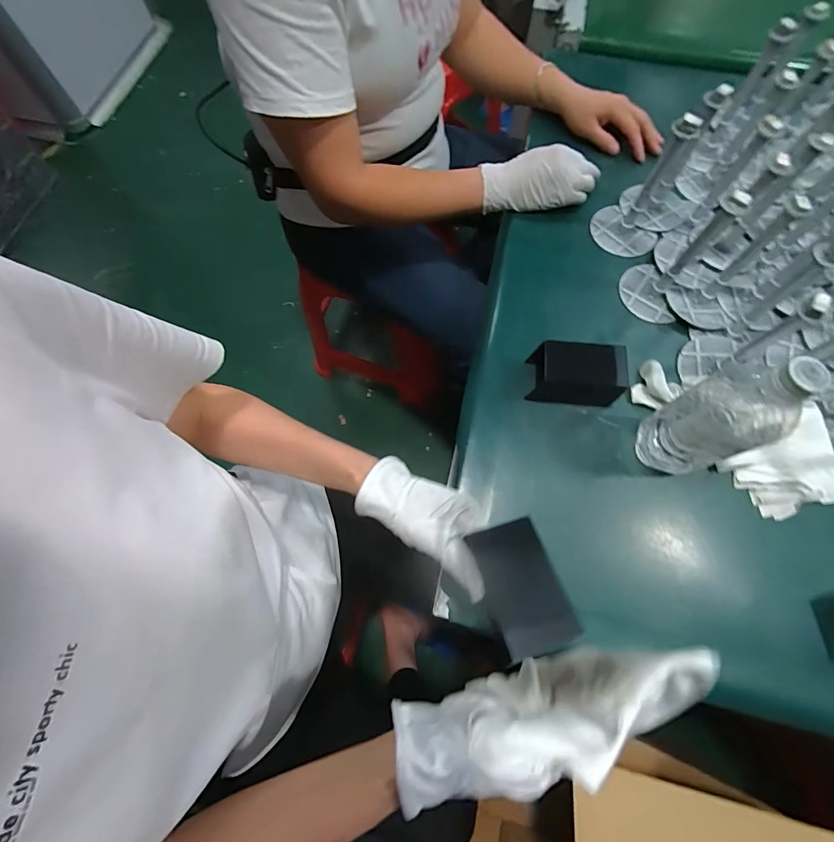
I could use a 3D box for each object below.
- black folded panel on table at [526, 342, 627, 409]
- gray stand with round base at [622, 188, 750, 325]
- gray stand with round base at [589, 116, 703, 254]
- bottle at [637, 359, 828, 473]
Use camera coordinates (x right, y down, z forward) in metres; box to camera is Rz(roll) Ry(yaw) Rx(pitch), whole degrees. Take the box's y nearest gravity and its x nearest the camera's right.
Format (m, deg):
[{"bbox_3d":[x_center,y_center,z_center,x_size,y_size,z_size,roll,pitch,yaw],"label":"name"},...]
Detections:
[{"bbox_3d":[0.191,-0.057,0.480,0.099,0.066,0.056,6,70,3],"label":"black folded panel on table"},{"bbox_3d":[0.320,-0.200,0.480,0.082,0.157,0.077,38,75,13],"label":"gray stand with round base"},{"bbox_3d":[0.309,-0.311,0.516,0.099,0.150,0.109,28,73,10],"label":"gray stand with round base"},{"bbox_3d":[0.279,0.004,0.383,0.063,0.193,0.071,-25,72,-8],"label":"bottle"}]

